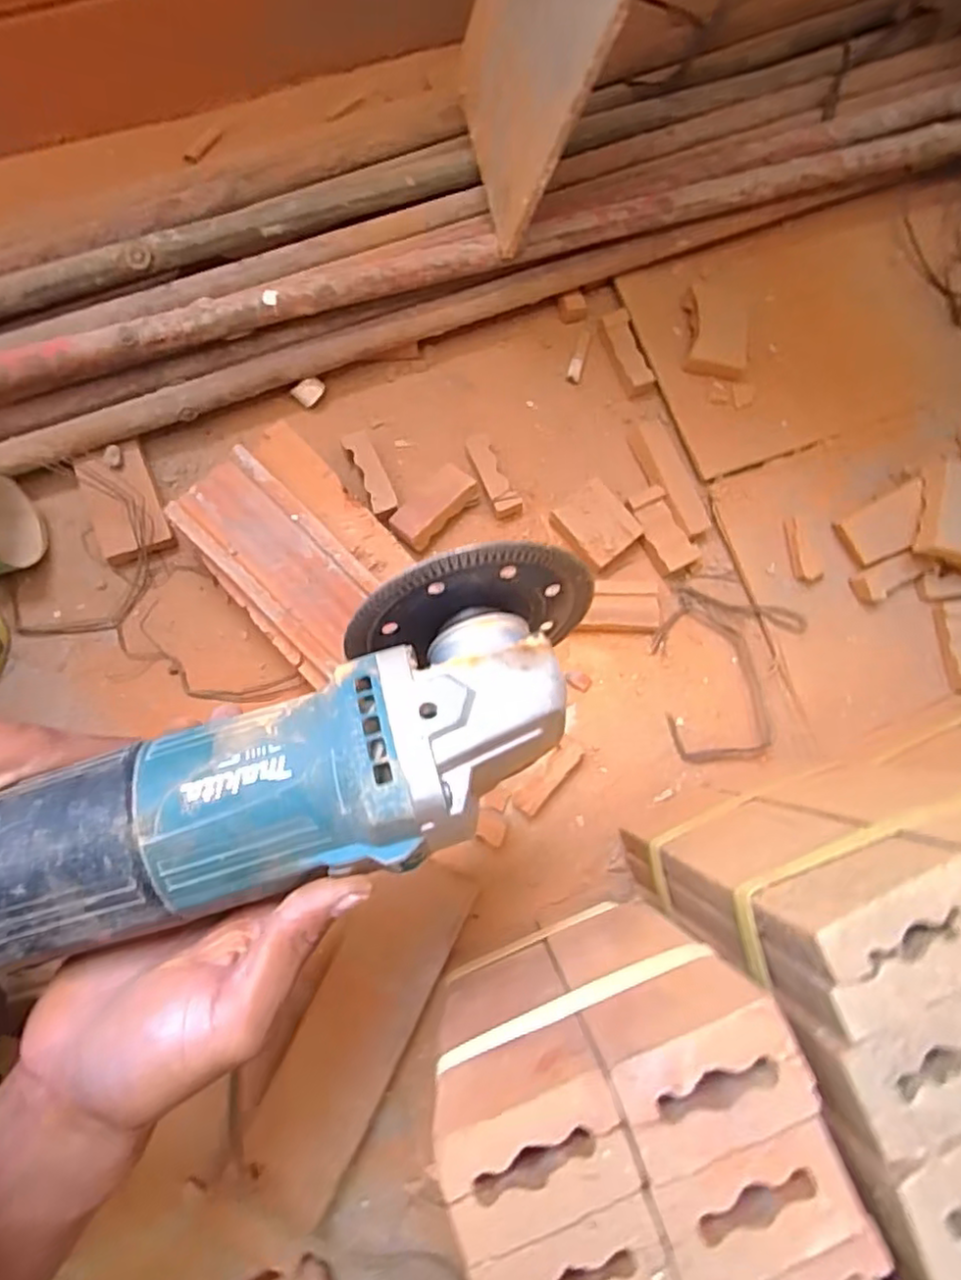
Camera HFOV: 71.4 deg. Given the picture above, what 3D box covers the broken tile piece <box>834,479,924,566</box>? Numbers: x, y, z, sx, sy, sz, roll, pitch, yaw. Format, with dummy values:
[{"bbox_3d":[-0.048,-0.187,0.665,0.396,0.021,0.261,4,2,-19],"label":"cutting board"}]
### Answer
[{"bbox_3d":[0.292,-0.081,0.477,0.058,0.004,0.039,-32,80,20],"label":"broken tile piece"}]

